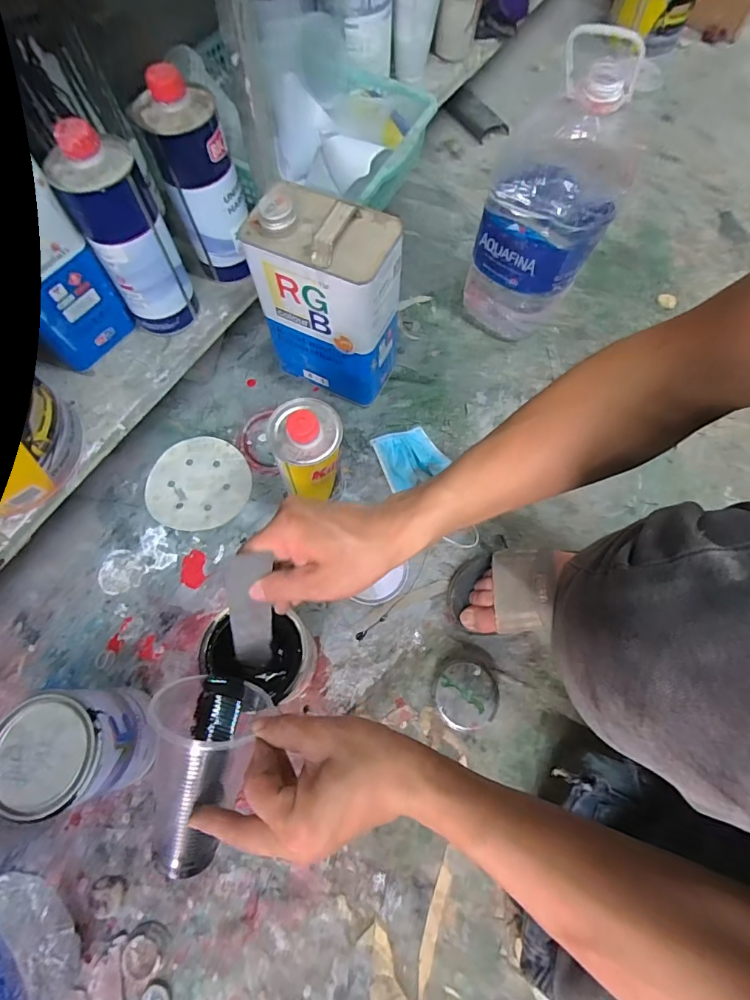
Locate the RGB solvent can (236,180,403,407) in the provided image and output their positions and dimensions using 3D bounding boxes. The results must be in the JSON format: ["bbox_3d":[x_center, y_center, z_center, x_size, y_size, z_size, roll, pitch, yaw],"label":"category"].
[{"bbox_3d":[-0.057,-0.263,0.630,0.170,0.260,0.111,24,71,8],"label":"RGB solvent can"}]

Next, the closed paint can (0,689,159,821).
[{"bbox_3d":[-0.302,0.256,0.490,0.117,0.135,0.107,-16,71,-6],"label":"closed paint can"}]

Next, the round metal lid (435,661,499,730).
[{"bbox_3d":[0.110,0.236,0.568,0.073,0.025,0.071,0,69,0],"label":"round metal lid"}]

